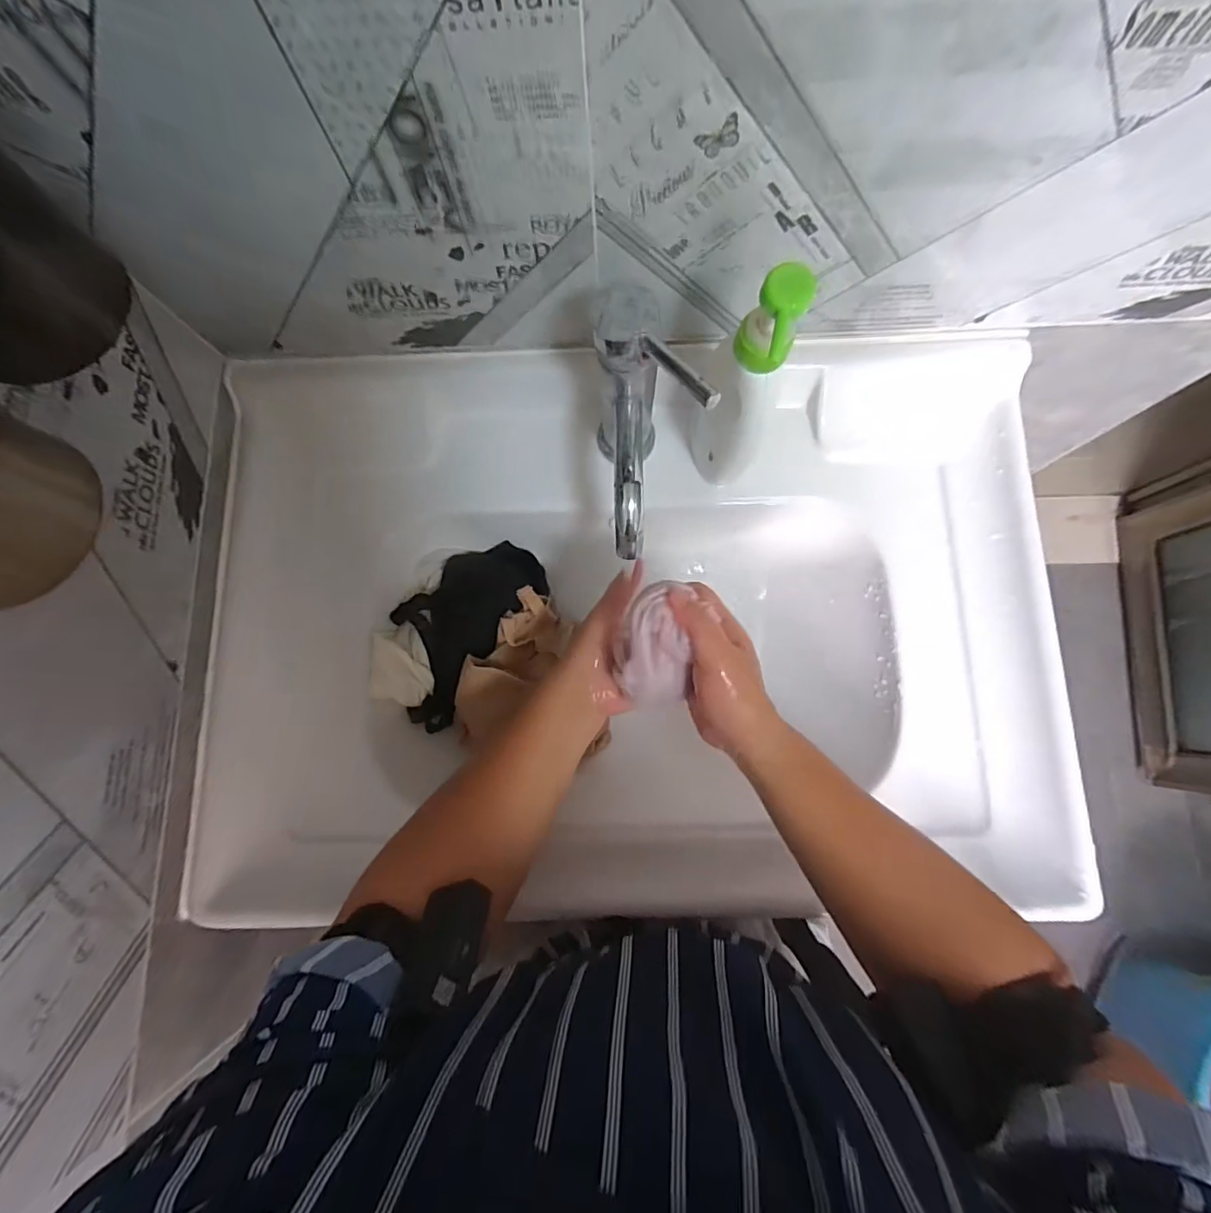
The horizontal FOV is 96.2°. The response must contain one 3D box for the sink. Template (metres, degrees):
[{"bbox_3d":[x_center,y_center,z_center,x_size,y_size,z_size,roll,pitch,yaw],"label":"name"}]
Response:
[{"bbox_3d":[0.016,0.015,0.520,0.701,0.149,0.461,-3,80,1],"label":"sink"}]

